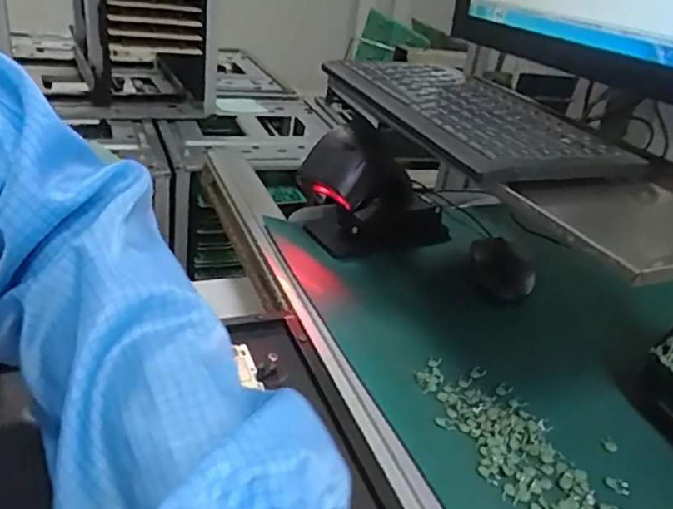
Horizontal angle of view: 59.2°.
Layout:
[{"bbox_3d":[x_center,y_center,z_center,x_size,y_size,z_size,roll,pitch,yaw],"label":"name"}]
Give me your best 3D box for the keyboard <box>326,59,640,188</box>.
[{"bbox_3d":[0.110,-0.128,0.519,0.147,0.018,0.284,-7,32,-22],"label":"keyboard"}]

